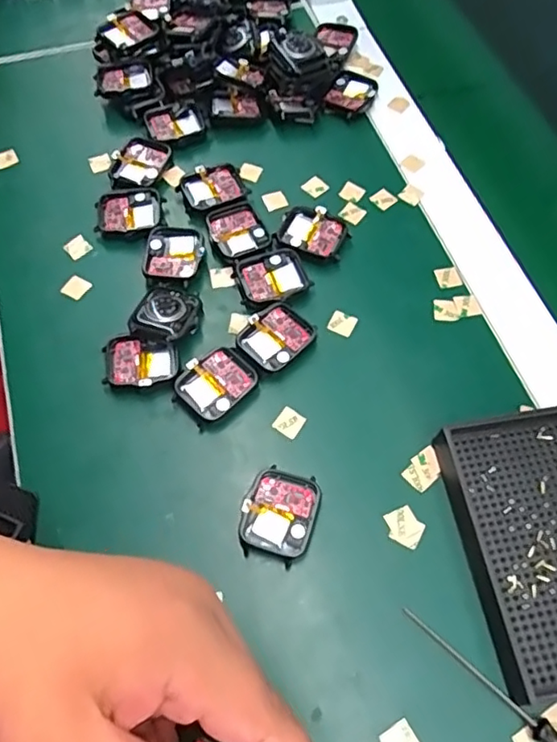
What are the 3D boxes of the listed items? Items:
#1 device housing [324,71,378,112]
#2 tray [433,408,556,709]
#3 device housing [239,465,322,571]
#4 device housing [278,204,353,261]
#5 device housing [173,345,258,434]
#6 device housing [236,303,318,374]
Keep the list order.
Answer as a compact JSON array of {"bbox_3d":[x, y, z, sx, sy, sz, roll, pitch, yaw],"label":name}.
[{"bbox_3d":[0.060,-0.223,0.477,0.039,0.011,0.040,18,65,10],"label":"device housing"},{"bbox_3d":[0.146,0.089,0.307,0.094,0.020,0.134,-10,63,-4],"label":"tray"},{"bbox_3d":[0.000,0.078,0.321,0.038,0.012,0.045,17,64,10],"label":"device housing"},{"bbox_3d":[0.024,-0.094,0.409,0.045,0.011,0.035,16,64,9],"label":"device housing"},{"bbox_3d":[-0.037,0.008,0.356,0.047,0.012,0.035,-40,69,-18],"label":"device housing"},{"bbox_3d":[-0.001,-0.020,0.370,0.044,0.008,0.037,-39,69,-17],"label":"device housing"}]

